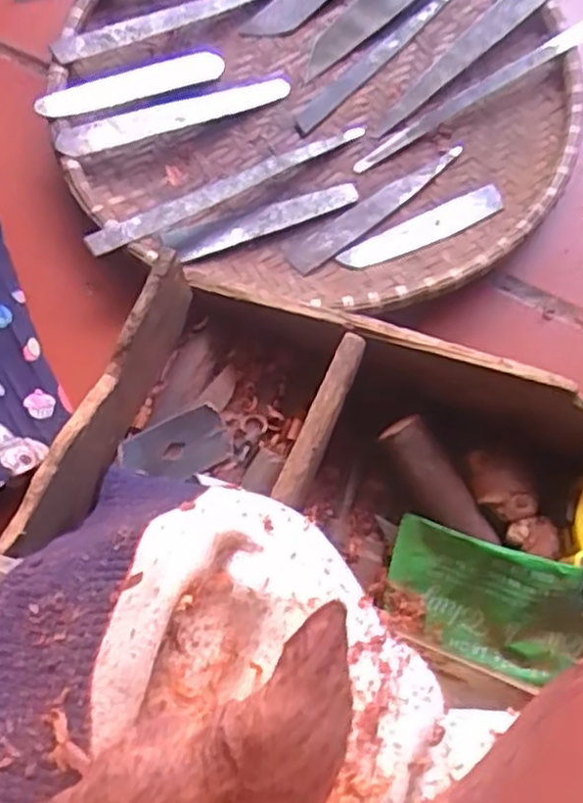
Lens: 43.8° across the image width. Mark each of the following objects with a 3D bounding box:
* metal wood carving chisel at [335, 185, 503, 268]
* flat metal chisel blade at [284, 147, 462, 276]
[{"bbox_3d":[0.084,-0.113,0.472,0.111,0.008,0.029,-24,70,-4],"label":"metal wood carving chisel"},{"bbox_3d":[0.054,-0.127,0.473,0.135,0.009,0.022,-37,76,-11],"label":"flat metal chisel blade"}]

